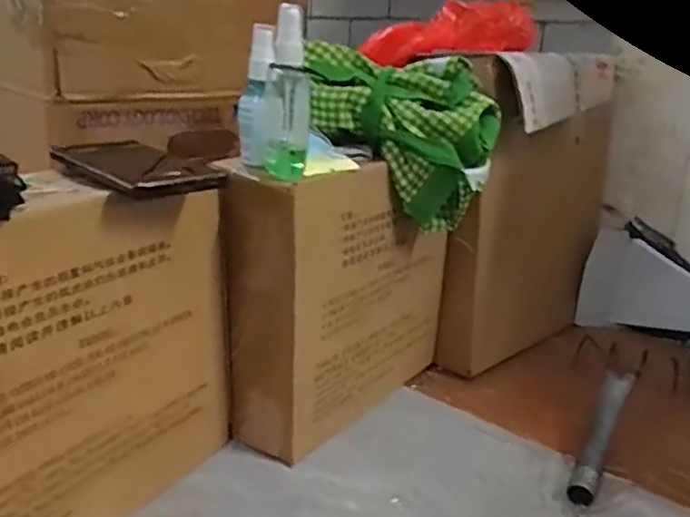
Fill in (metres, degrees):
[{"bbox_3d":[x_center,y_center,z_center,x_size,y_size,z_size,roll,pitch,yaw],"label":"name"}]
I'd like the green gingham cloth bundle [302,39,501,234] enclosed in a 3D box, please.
[{"bbox_3d":[0.050,-0.119,0.661,0.188,0.155,0.098,1,18,-6],"label":"green gingham cloth bundle"}]

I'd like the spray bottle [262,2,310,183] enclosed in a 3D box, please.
[{"bbox_3d":[-0.048,-0.132,0.543,0.040,0.131,0.043,1,18,-4],"label":"spray bottle"}]

